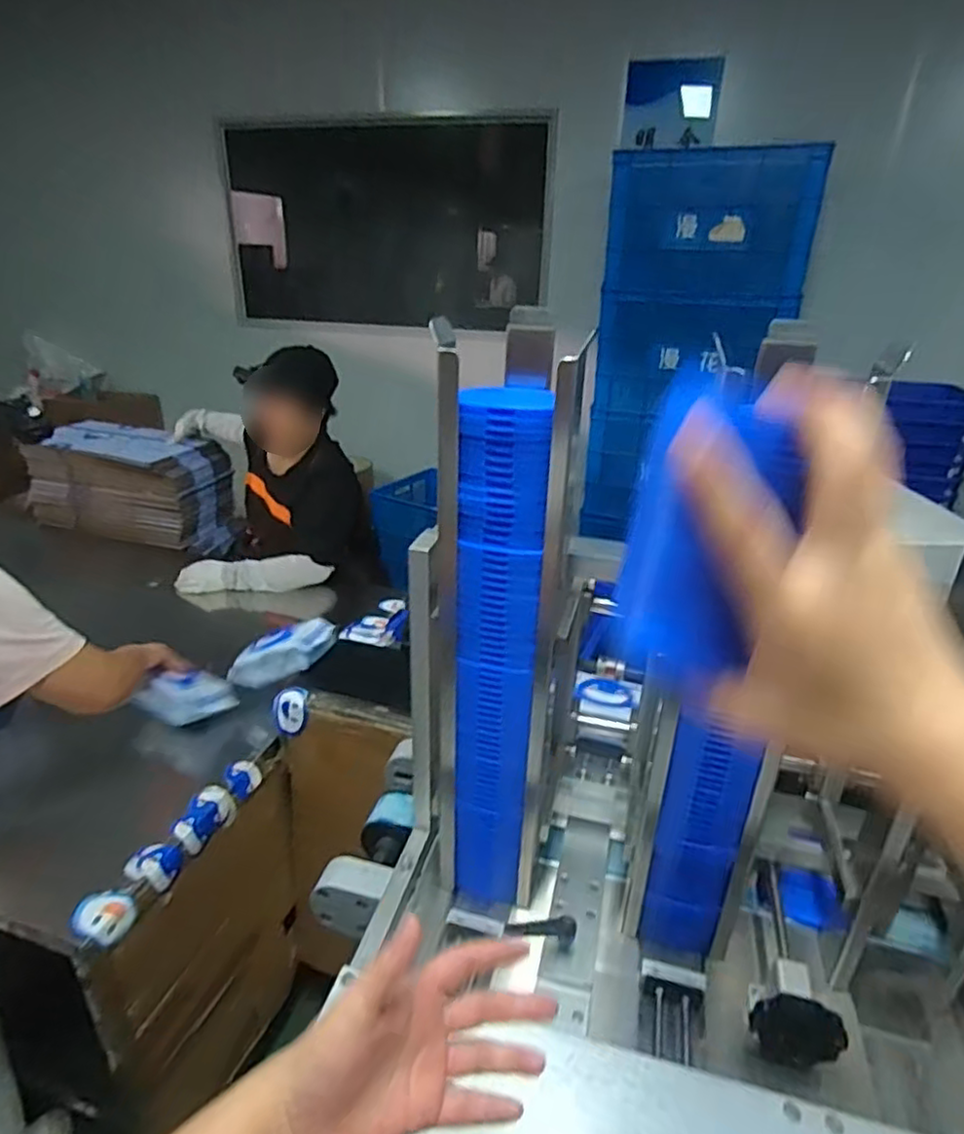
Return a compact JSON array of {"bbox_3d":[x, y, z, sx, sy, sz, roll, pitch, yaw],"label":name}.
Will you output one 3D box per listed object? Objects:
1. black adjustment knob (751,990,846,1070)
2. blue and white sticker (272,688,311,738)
[{"bbox_3d":[0.272,0.407,0.575,0.073,0.075,0.032,8,26,12],"label":"black adjustment knob"},{"bbox_3d":[-0.347,0.266,1.197,0.074,0.090,0.022,-9,6,6],"label":"blue and white sticker"}]

